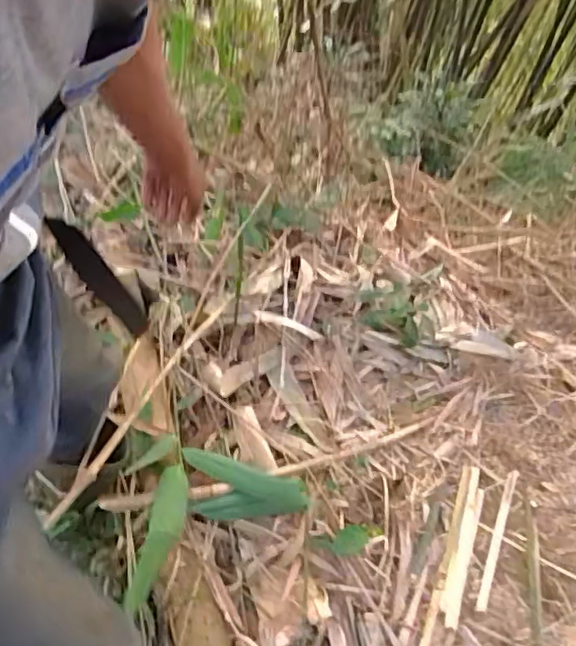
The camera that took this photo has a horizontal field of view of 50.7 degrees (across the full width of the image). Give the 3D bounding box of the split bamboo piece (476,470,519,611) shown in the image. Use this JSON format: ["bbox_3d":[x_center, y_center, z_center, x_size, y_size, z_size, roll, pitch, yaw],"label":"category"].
[{"bbox_3d":[0.378,0.380,1.090,0.017,0.016,0.283,22,51,13],"label":"split bamboo piece"}]

